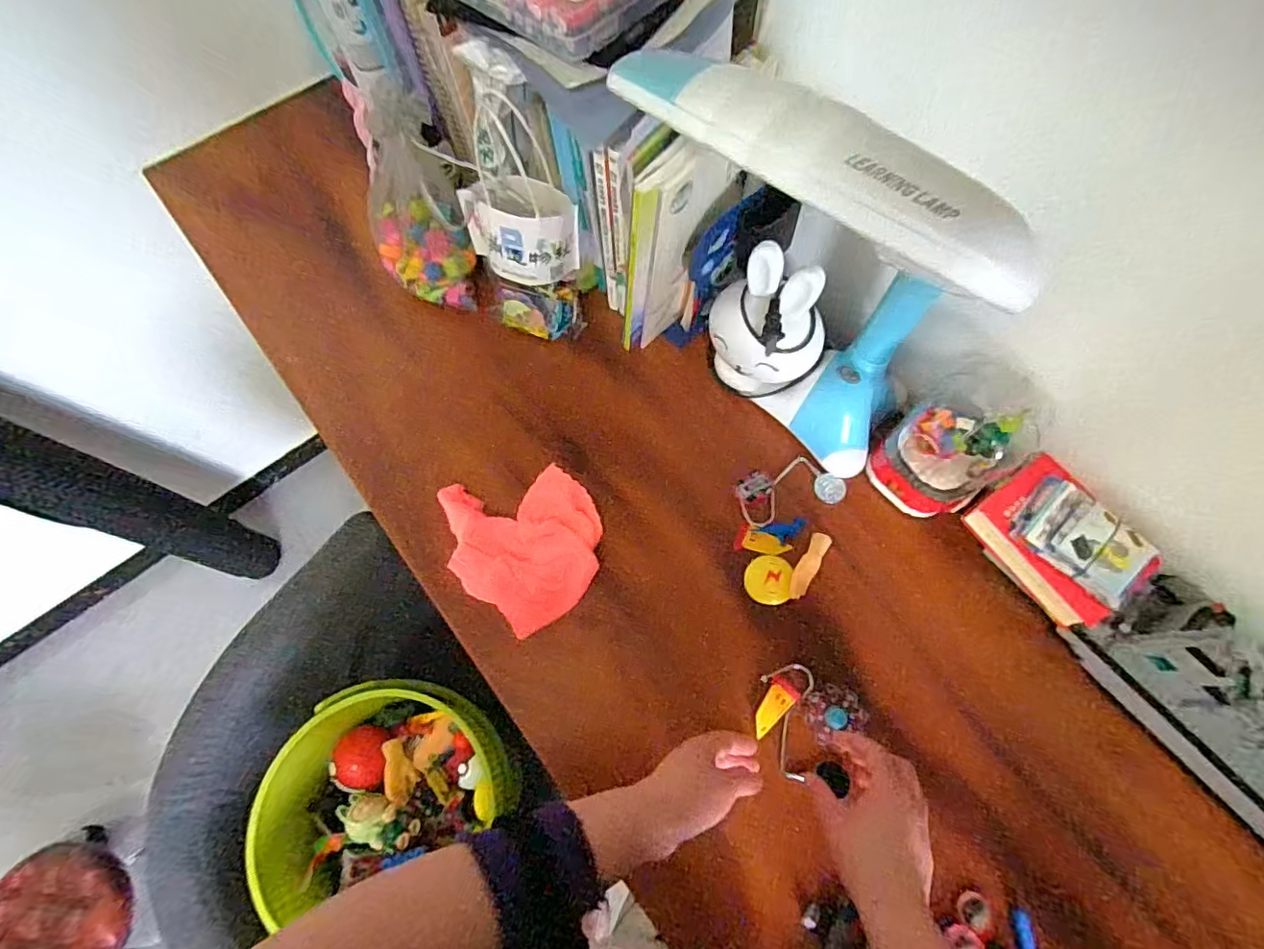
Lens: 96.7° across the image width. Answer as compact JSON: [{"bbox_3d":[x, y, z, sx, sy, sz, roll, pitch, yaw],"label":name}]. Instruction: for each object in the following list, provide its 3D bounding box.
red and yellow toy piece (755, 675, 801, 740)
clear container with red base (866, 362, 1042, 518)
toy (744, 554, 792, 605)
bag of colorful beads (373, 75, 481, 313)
[{"bbox_3d":[0.135,0.225,0.542,0.030,0.004,0.056,39,76,15],"label":"red and yellow toy piece"},{"bbox_3d":[0.305,-0.035,0.546,0.104,0.153,0.119,-37,73,-11],"label":"clear container with red base"},{"bbox_3d":[0.142,0.108,0.582,0.046,0.015,0.049,-1,70,2],"label":"toy"},{"bbox_3d":[-0.252,-0.294,0.652,0.119,0.225,0.144,-30,71,-8],"label":"bag of colorful beads"}]

